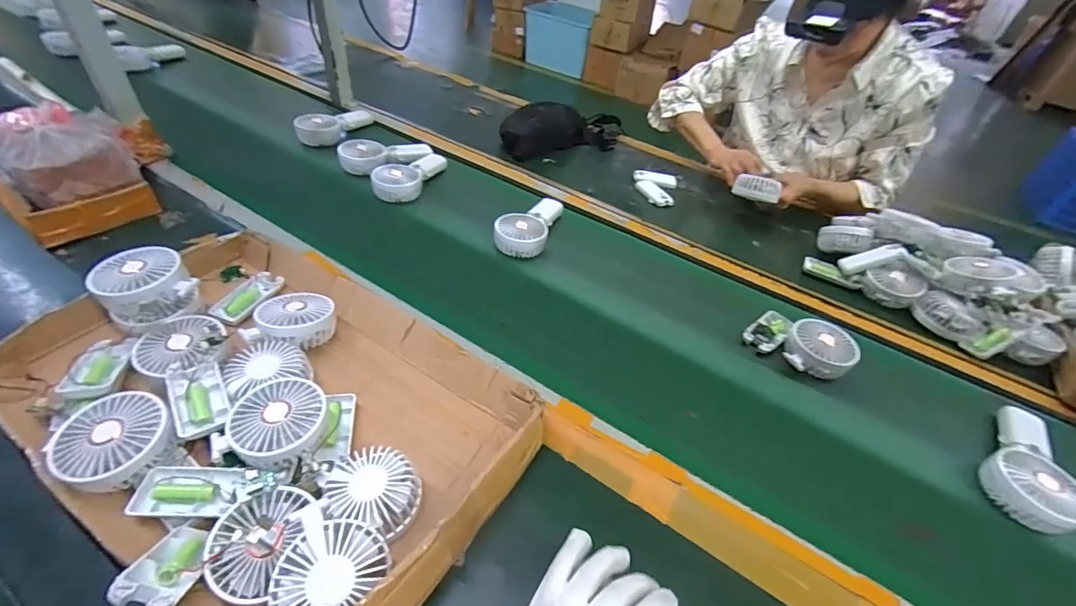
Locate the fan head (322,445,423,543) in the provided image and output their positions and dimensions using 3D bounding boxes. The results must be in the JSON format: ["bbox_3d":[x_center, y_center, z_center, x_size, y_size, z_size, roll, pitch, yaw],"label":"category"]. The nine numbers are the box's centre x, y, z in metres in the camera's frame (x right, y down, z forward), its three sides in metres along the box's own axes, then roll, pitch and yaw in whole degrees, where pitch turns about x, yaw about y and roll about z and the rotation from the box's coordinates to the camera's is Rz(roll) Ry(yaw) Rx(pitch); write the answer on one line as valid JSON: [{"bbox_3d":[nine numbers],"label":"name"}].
[{"bbox_3d":[-0.157,0.181,0.439,0.087,0.054,0.078,12,44,5],"label":"fan head"}]

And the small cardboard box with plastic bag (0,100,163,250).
[{"bbox_3d":[-0.728,-0.202,0.708,0.192,0.132,0.178,32,49,24],"label":"small cardboard box with plastic bag"}]

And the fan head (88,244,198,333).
[{"bbox_3d":[-0.468,-0.020,0.544,0.089,0.053,0.089,34,50,23],"label":"fan head"}]

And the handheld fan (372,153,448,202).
[{"bbox_3d":[-0.248,-0.261,0.900,0.083,0.043,0.180,17,44,10],"label":"handheld fan"}]

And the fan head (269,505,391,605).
[{"bbox_3d":[-0.165,0.213,0.354,0.085,0.042,0.080,5,45,-5],"label":"fan head"}]

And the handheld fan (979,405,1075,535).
[{"bbox_3d":[0.605,0.194,0.549,0.094,0.040,0.167,37,51,27],"label":"handheld fan"}]

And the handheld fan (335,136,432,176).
[{"bbox_3d":[-0.309,-0.307,0.931,0.183,0.054,0.075,-8,46,-15],"label":"handheld fan"}]

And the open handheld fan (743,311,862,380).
[{"bbox_3d":[0.380,0.056,0.656,0.135,0.041,0.088,34,50,26],"label":"open handheld fan"}]

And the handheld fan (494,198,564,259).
[{"bbox_3d":[-0.013,-0.147,0.818,0.085,0.039,0.171,17,44,10],"label":"handheld fan"}]

